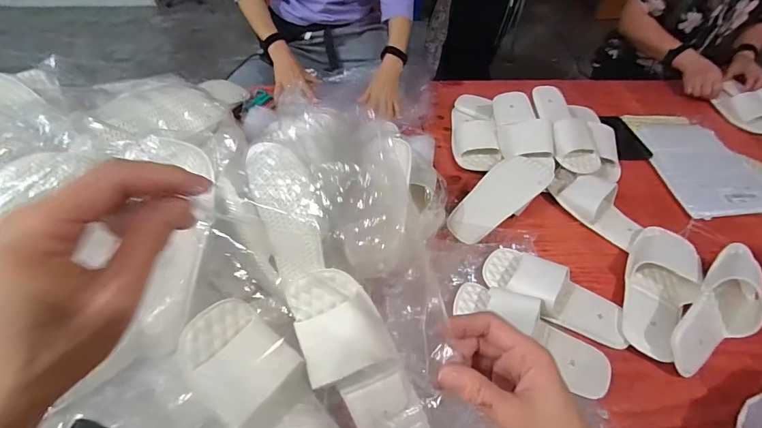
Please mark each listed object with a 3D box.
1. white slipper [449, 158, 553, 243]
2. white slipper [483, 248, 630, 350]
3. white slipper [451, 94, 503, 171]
[{"bbox_3d":[0.237,-0.033,0.766,0.248,0.054,0.096,-39,62,-8],"label":"white slipper"},{"bbox_3d":[0.290,0.129,0.634,0.242,0.051,0.099,29,55,17],"label":"white slipper"},{"bbox_3d":[0.218,-0.201,0.895,0.099,0.050,0.264,5,52,0],"label":"white slipper"}]

